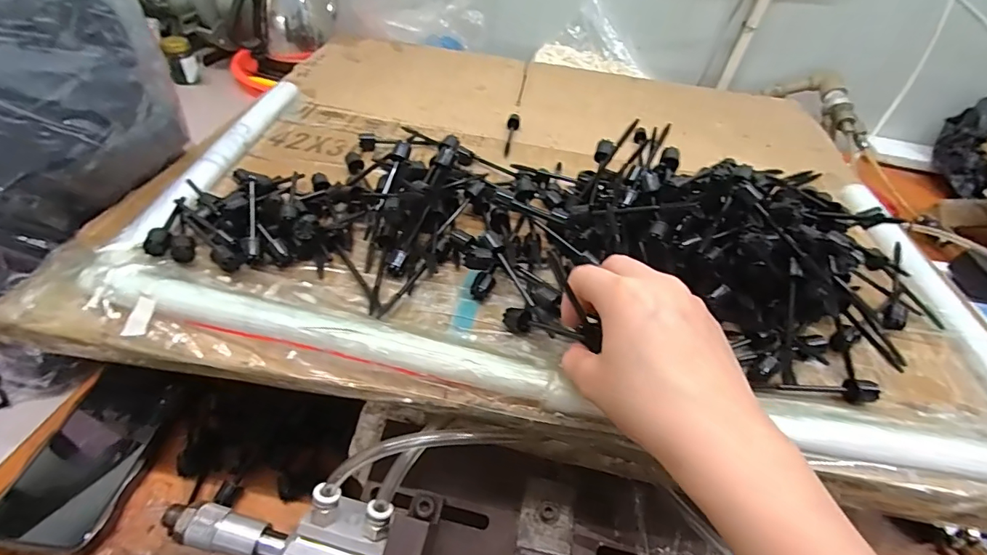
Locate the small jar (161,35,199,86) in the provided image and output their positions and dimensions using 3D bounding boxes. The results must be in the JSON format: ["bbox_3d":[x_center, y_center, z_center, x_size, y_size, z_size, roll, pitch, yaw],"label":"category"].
[{"bbox_3d":[-0.541,-0.376,0.814,0.048,0.068,0.039,-18,49,-25],"label":"small jar"}]

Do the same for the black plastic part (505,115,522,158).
[{"bbox_3d":[0.021,-0.156,0.516,0.014,0.011,0.091,7,42,0],"label":"black plastic part"}]

